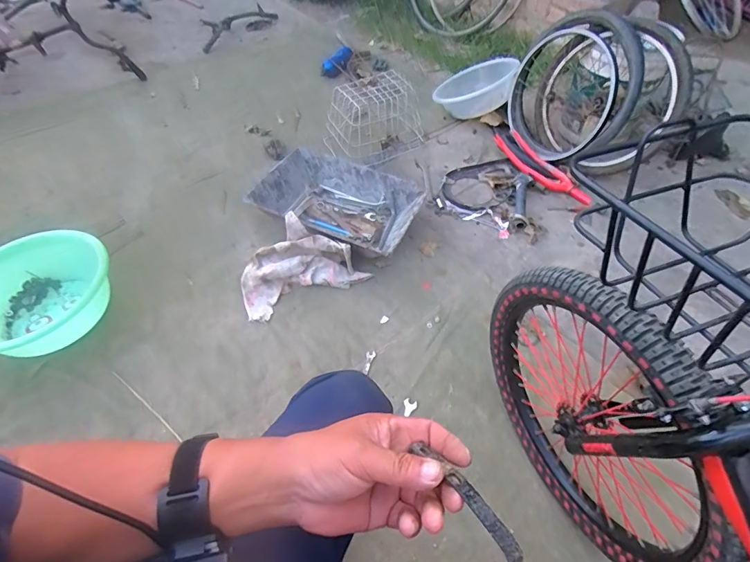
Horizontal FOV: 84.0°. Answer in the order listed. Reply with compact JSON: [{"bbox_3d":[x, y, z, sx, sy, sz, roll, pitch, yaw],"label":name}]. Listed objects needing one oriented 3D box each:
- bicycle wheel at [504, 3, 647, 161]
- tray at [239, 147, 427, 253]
[{"bbox_3d":[0.631,-0.623,1.357,0.061,0.442,0.408,-20,39,-36],"label":"bicycle wheel"},{"bbox_3d":[-0.112,-0.246,1.336,0.486,0.146,0.320,21,53,16],"label":"tray"}]

